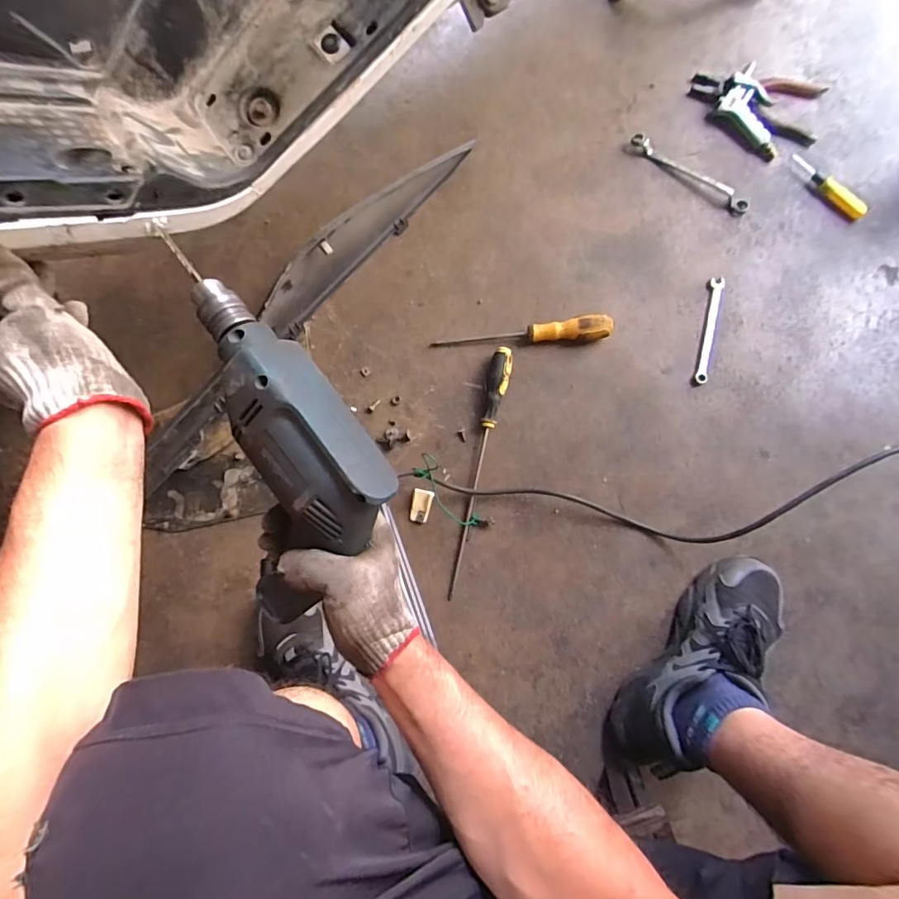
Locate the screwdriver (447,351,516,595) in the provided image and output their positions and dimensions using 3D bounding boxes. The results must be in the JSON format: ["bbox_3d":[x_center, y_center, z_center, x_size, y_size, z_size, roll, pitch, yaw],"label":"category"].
[{"bbox_3d":[0.040,0.029,0.633,0.028,0.032,0.338,12,84,3],"label":"screwdriver"}]

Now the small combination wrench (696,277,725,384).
[{"bbox_3d":[0.366,-0.169,0.669,0.018,0.008,0.154,14,85,3],"label":"small combination wrench"}]

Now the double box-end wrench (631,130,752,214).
[{"bbox_3d":[0.356,-0.411,0.702,0.197,0.018,0.025,39,84,6],"label":"double box-end wrench"}]

